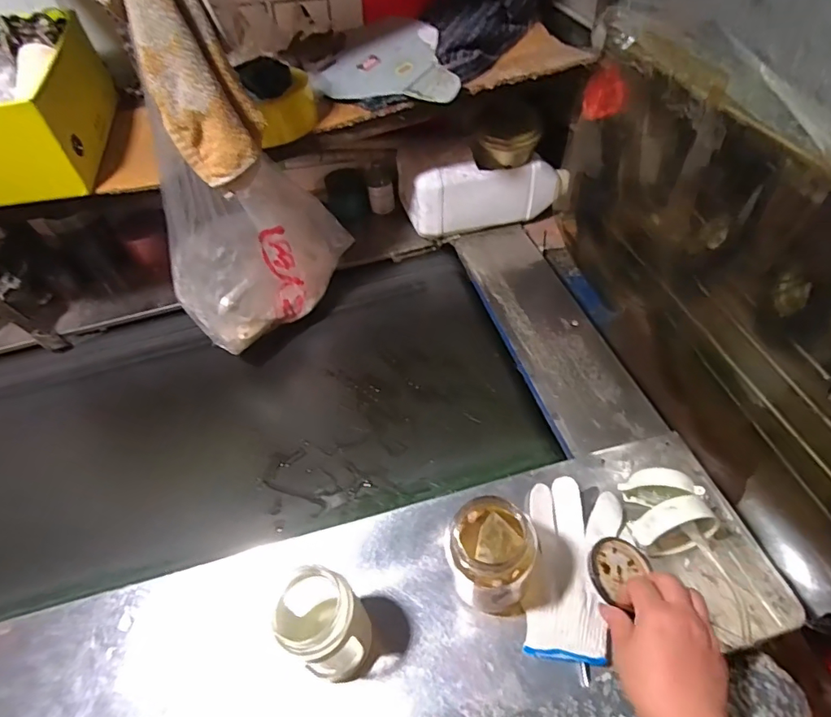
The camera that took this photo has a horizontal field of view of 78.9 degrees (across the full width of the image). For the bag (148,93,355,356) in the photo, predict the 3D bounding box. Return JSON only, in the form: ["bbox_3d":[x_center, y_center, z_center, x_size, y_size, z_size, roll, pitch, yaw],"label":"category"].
[{"bbox_3d":[-0.214,-0.158,0.696,0.263,0.254,0.102,-25,53,-14],"label":"bag"}]

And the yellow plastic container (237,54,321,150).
[{"bbox_3d":[-0.185,-0.338,0.671,0.073,0.081,0.095,34,62,28],"label":"yellow plastic container"}]

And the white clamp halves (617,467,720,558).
[{"bbox_3d":[0.258,0.154,0.520,0.082,0.066,0.075,-8,51,0],"label":"white clamp halves"}]

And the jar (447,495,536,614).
[{"bbox_3d":[0.071,0.194,0.486,0.077,0.109,0.084,-3,51,4],"label":"jar"}]

